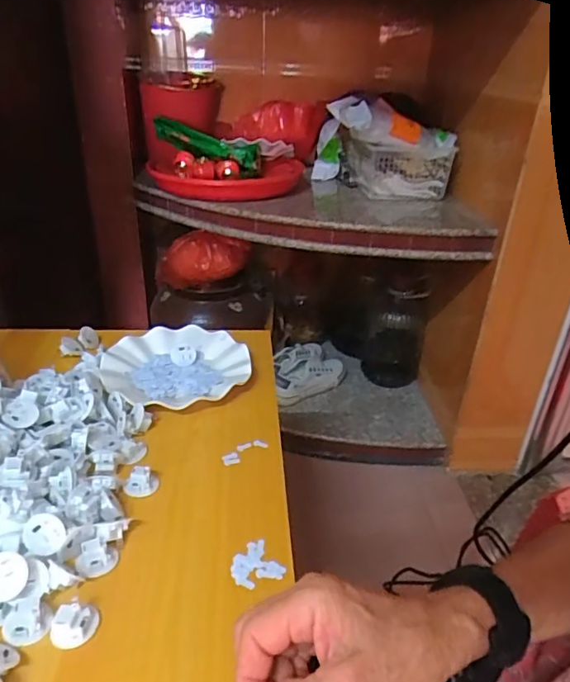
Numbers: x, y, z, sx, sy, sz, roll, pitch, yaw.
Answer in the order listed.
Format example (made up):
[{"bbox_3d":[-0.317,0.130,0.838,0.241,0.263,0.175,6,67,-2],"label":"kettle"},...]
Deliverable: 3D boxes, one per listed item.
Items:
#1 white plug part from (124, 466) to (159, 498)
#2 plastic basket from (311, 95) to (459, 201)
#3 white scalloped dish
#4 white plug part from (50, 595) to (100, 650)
[{"bbox_3d":[-0.138,0.134,0.500,0.032,0.020,0.028,-9,32,-21],"label":"white plug part"},{"bbox_3d":[0.219,-0.443,1.183,0.248,0.184,0.220,-4,30,-12],"label":"plastic basket"},{"bbox_3d":[-0.139,0.030,0.669,0.177,0.021,0.172,2,30,-1],"label":"white scalloped dish"},{"bbox_3d":[-0.151,0.204,0.378,0.028,0.016,0.030,2,30,-1],"label":"white plug part"}]

